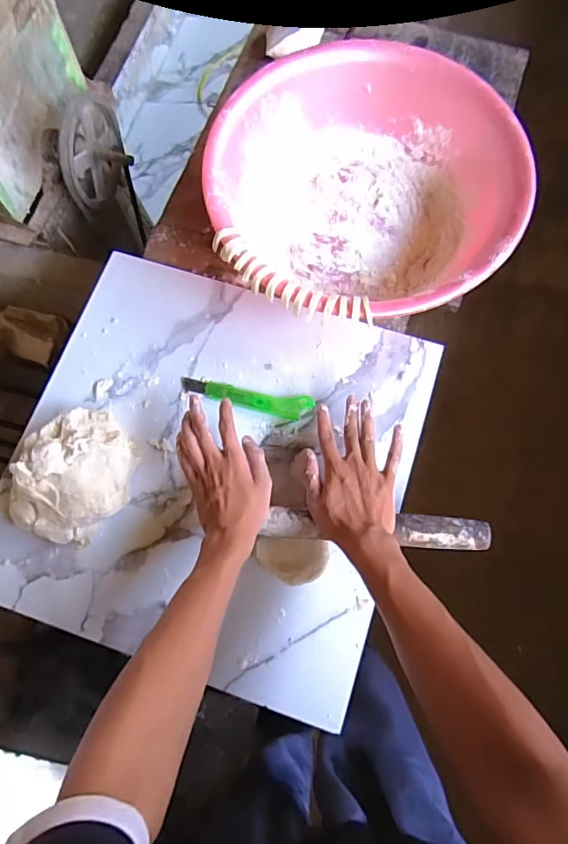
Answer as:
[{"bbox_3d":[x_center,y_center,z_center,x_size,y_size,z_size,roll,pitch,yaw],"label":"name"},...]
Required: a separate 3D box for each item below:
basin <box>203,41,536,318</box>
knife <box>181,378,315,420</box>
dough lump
[{"bbox_3d":[0.104,-0.303,0.671,0.397,0.125,0.387,0,72,-1],"label":"basin"},{"bbox_3d":[-0.049,-0.032,0.640,0.173,0.008,0.031,11,72,3],"label":"knife"},{"bbox_3d":[-0.251,0.061,0.585,0.121,0.070,0.156,18,72,5],"label":"dough lump"}]

